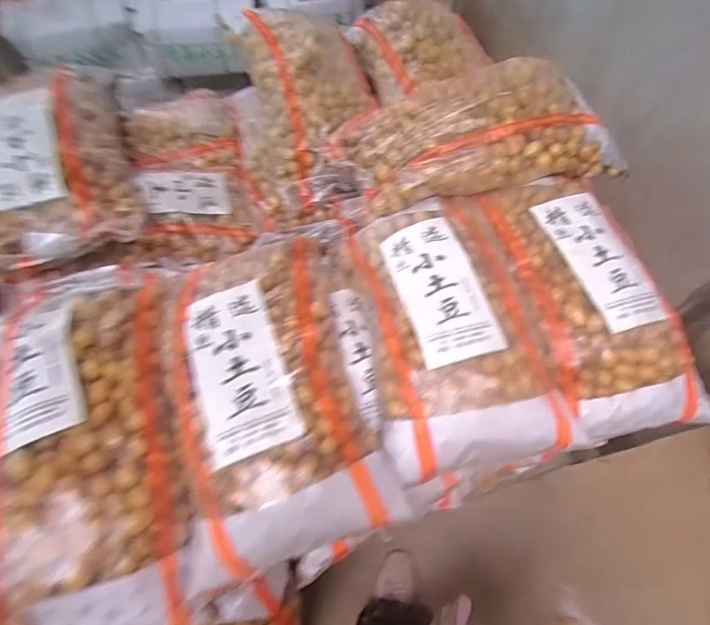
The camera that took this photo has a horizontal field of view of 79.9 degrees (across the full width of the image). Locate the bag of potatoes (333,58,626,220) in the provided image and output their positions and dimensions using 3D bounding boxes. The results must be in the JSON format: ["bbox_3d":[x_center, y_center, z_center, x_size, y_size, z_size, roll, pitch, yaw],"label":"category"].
[{"bbox_3d":[0.254,-0.391,0.913,0.551,0.134,0.275,-12,64,-7],"label":"bag of potatoes"}]

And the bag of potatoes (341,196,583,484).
[{"bbox_3d":[0.164,-0.007,0.764,0.300,0.094,0.522,-10,64,-6],"label":"bag of potatoes"}]

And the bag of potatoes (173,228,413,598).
[{"bbox_3d":[-0.129,0.086,0.723,0.325,0.129,0.601,-8,64,-4],"label":"bag of potatoes"}]

